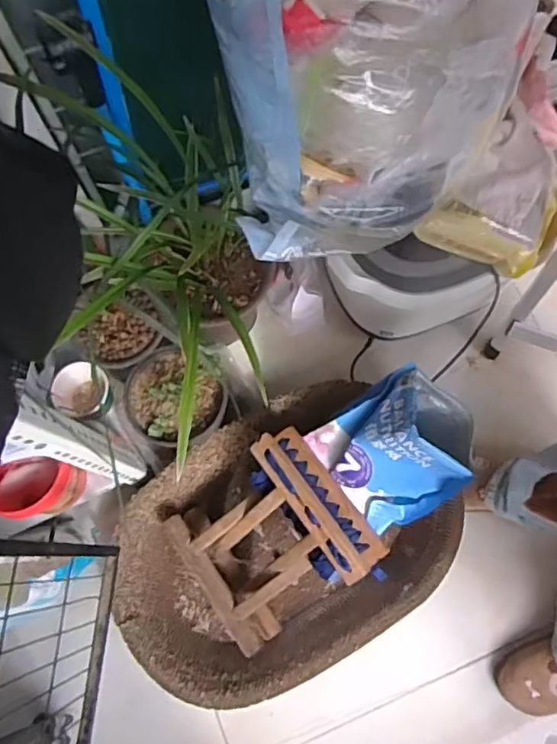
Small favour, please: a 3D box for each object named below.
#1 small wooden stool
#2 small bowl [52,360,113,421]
[{"bbox_3d":[-0.011,0.249,0.886,0.257,0.174,0.234,-35,76,-9],"label":"small wooden stool"},{"bbox_3d":[-0.314,0.031,0.957,0.088,0.075,0.084,35,77,10],"label":"small bowl"}]

